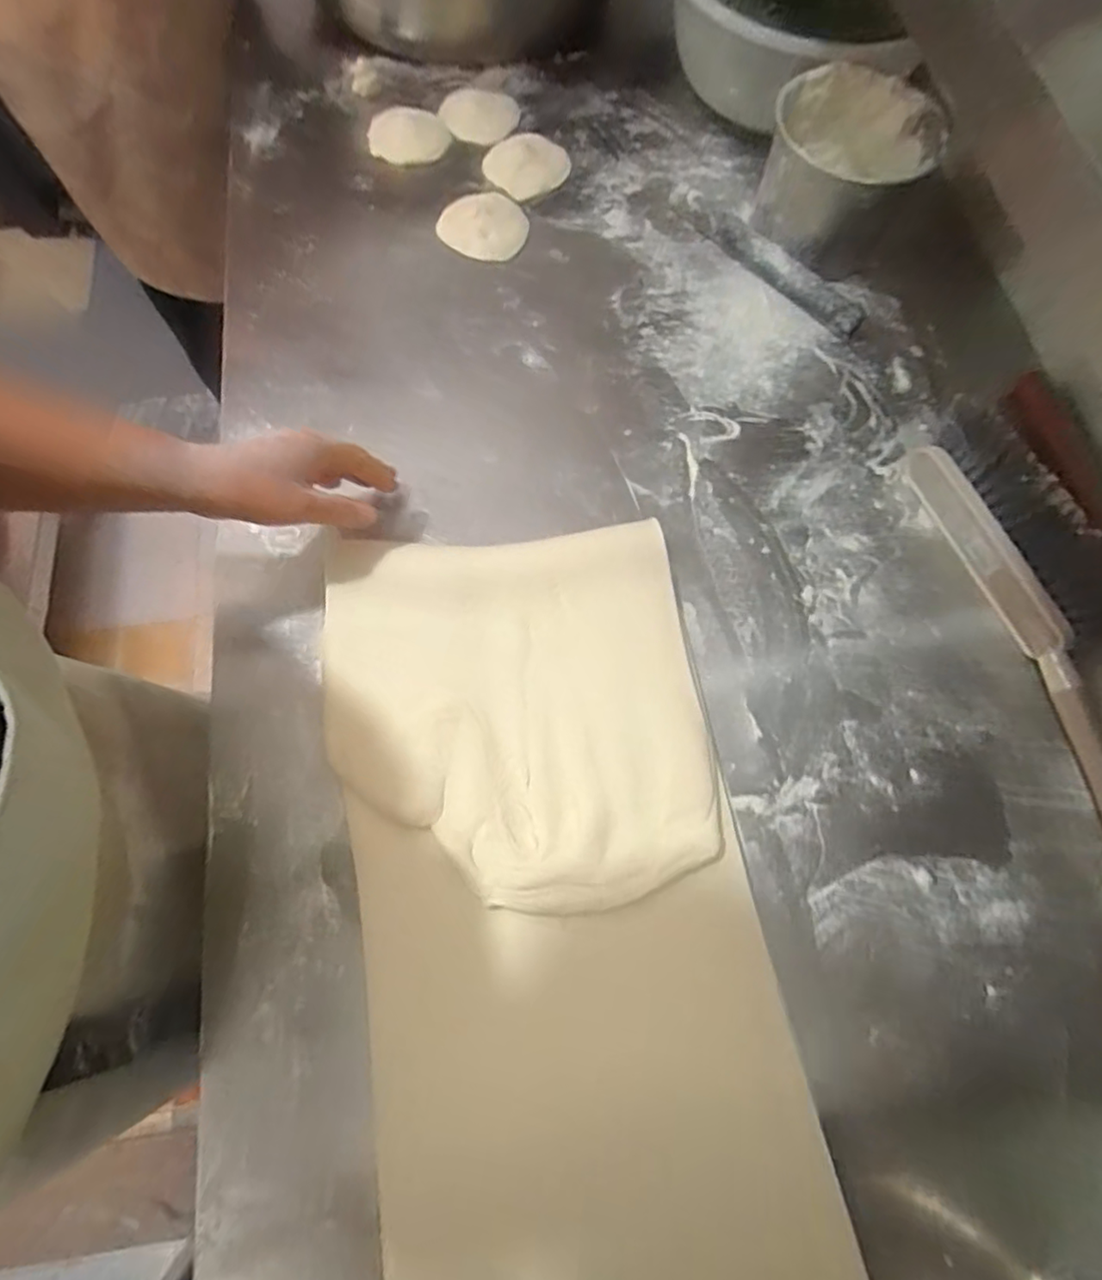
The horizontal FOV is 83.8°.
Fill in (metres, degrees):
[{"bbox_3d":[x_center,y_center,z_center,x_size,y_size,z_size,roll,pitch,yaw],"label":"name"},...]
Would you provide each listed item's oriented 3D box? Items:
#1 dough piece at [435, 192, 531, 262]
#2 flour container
[{"bbox_3d":[-0.066,-0.432,0.637,0.091,0.021,0.083,1,71,-2],"label":"dough piece"},{"bbox_3d":[0.279,-0.453,0.605,0.147,0.114,0.133,27,72,7],"label":"flour container"}]

